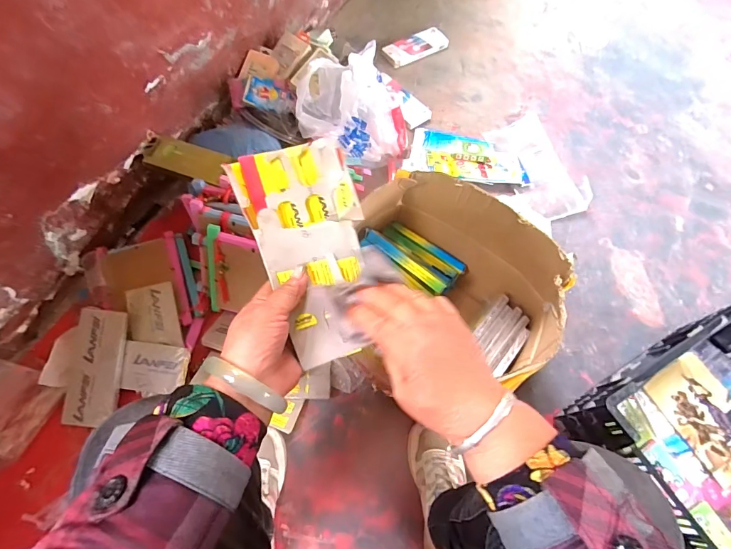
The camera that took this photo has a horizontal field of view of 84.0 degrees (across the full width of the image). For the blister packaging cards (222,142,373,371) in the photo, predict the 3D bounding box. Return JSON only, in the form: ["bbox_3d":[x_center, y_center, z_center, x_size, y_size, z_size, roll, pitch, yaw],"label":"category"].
[{"bbox_3d":[-0.042,-0.029,0.372,0.106,0.026,0.201,-20,79,-12],"label":"blister packaging cards"}]

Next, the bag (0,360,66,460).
[{"bbox_3d":[-0.644,0.243,0.718,0.134,0.038,0.155,20,64,7],"label":"bag"}]

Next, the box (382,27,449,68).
[{"bbox_3d":[0.156,-0.700,1.255,0.217,0.027,0.080,-31,69,-17],"label":"box"}]

